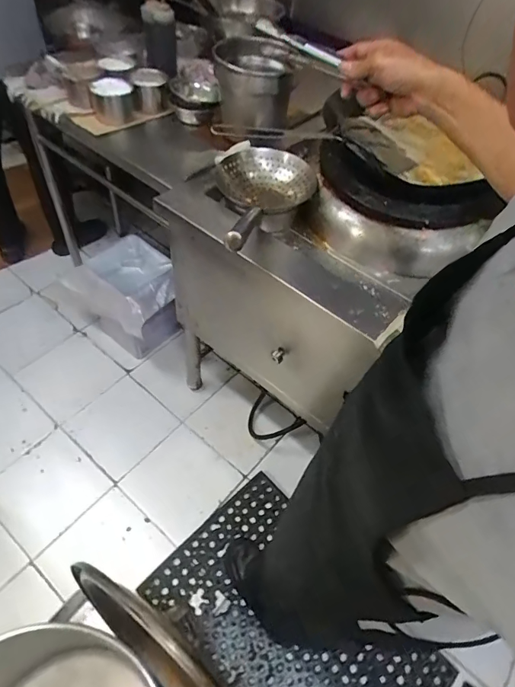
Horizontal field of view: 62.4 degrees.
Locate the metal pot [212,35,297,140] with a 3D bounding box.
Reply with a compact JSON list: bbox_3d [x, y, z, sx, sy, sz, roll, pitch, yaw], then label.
[{"bbox_3d":[-0.011,-0.681,1.153,0.195,0.225,0.160,5,51,-4],"label":"metal pot"}]

